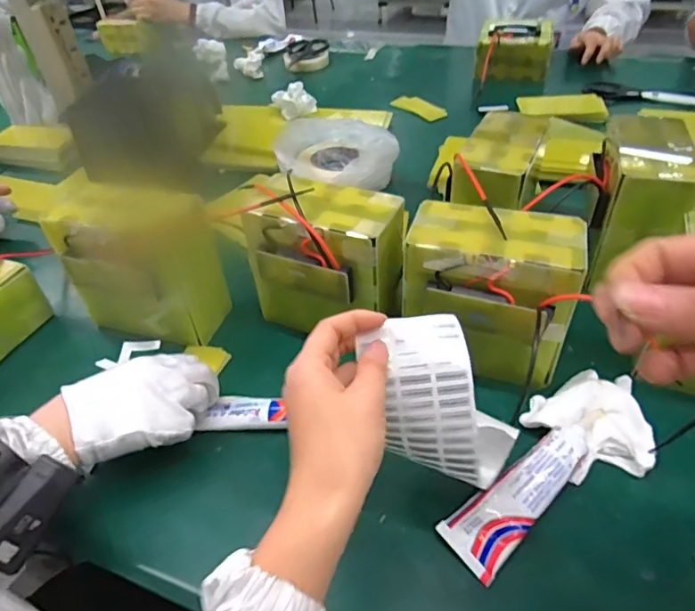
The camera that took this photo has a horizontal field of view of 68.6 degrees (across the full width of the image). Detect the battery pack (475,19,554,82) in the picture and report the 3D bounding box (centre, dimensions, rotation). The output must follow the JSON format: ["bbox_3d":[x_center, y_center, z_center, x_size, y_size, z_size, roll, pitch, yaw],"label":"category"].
[{"bbox_3d":[0.325,-0.497,1.001,0.143,0.086,0.089,3,43,8],"label":"battery pack"}]

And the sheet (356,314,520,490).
[{"bbox_3d":[0.060,0.068,0.345,0.090,0.108,0.070,28,52,30],"label":"sheet"}]

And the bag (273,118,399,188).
[{"bbox_3d":[-0.024,-0.225,0.768,0.193,0.058,0.136,16,47,21],"label":"bag"}]

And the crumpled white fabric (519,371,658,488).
[{"bbox_3d":[0.200,0.098,0.425,0.090,0.029,0.085,-7,43,-3],"label":"crumpled white fabric"}]

